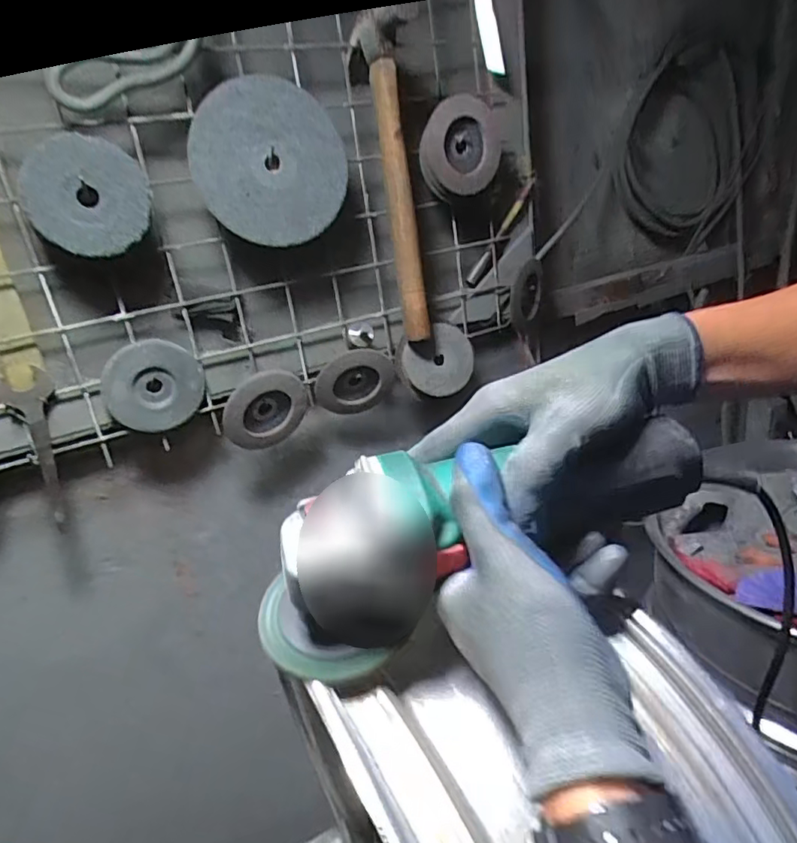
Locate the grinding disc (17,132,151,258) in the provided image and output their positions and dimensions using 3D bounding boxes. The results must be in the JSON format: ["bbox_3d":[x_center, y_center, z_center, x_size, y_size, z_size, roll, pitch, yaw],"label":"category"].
[{"bbox_3d":[-0.267,-0.193,0.490,0.095,0.091,0.021,-13,21,-15],"label":"grinding disc"}]

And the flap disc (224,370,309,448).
[{"bbox_3d":[-0.141,-0.013,0.619,0.094,0.092,0.012,-11,38,-38],"label":"flap disc"}]

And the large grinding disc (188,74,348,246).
[{"bbox_3d":[-0.122,-0.254,0.559,0.148,0.142,0.032,-16,22,-24],"label":"large grinding disc"}]

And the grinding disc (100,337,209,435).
[{"bbox_3d":[-0.245,-0.036,0.574,0.092,0.089,0.008,-15,22,-21],"label":"grinding disc"}]

